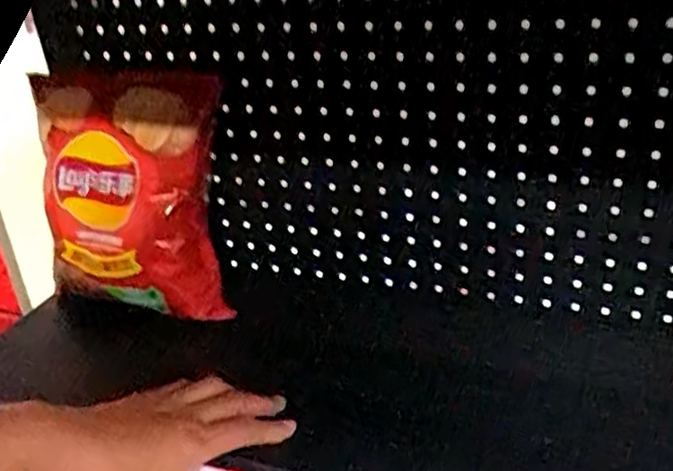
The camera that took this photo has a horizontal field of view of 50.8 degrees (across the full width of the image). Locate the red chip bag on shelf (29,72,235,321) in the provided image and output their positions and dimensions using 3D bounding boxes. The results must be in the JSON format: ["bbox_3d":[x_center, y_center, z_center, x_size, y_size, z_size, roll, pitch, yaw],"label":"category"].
[{"bbox_3d":[-0.197,-0.036,0.682,0.176,0.214,0.091,1,28,13],"label":"red chip bag on shelf"}]

